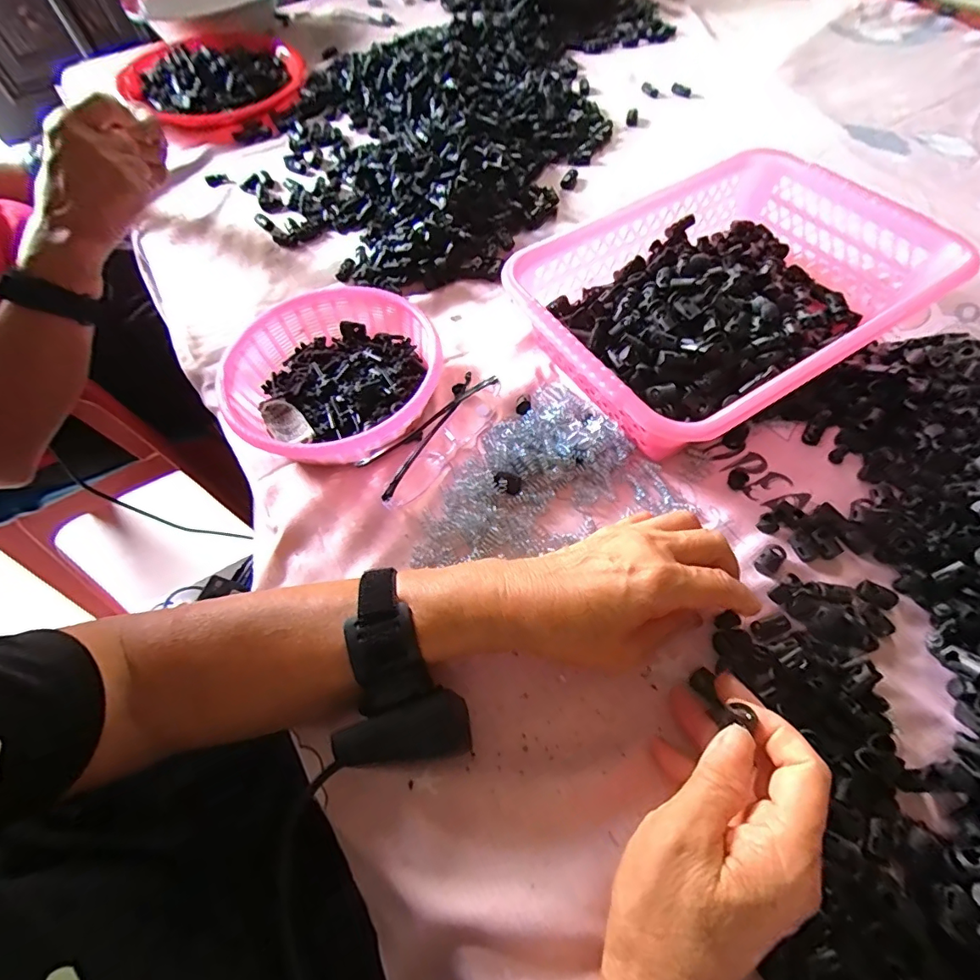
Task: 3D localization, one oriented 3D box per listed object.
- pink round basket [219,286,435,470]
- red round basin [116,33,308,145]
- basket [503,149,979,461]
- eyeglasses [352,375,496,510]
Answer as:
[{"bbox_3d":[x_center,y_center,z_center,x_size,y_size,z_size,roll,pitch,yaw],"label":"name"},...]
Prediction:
[{"bbox_3d":[-0.121,-0.089,0.398,0.165,0.049,0.164,-2,60,3],"label":"pink round basket"},{"bbox_3d":[-0.381,-0.580,0.685,0.222,0.061,0.249,-33,63,-14],"label":"red round basin"},{"bbox_3d":[0.186,-0.151,0.400,0.290,0.075,0.214,-28,62,-11],"label":"basket"},{"bbox_3d":[-0.039,-0.042,0.380,0.127,0.025,0.045,-40,65,-17],"label":"eyeglasses"}]

